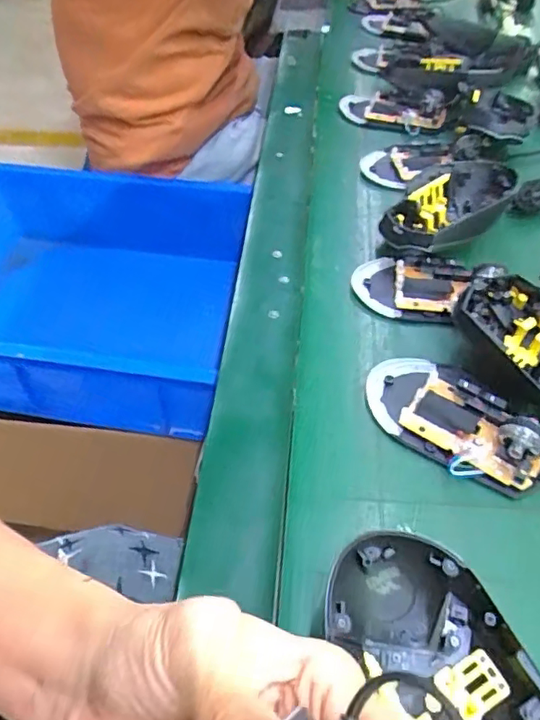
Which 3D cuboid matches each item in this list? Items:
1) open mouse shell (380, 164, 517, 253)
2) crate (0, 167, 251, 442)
[{"bbox_3d":[0.142,-0.118,0.451,0.117,0.040,0.071,-34,57,-27],"label":"open mouse shell"},{"bbox_3d":[-0.292,-0.108,0.845,0.510,0.151,0.397,7,49,6],"label":"crate"}]

